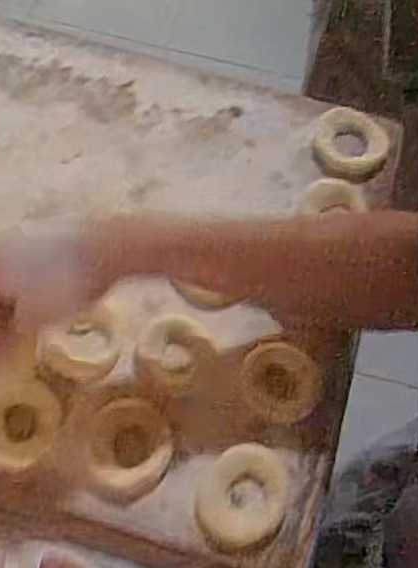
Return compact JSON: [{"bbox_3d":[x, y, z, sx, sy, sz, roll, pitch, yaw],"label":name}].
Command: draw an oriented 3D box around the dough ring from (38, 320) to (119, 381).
[{"bbox_3d":[-0.102,0.051,0.544,0.058,0.010,0.044,-7,64,-6],"label":"dough ring"}]

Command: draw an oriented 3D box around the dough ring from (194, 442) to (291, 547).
[{"bbox_3d":[0.025,0.155,0.515,0.062,0.015,0.073,42,69,17],"label":"dough ring"}]

